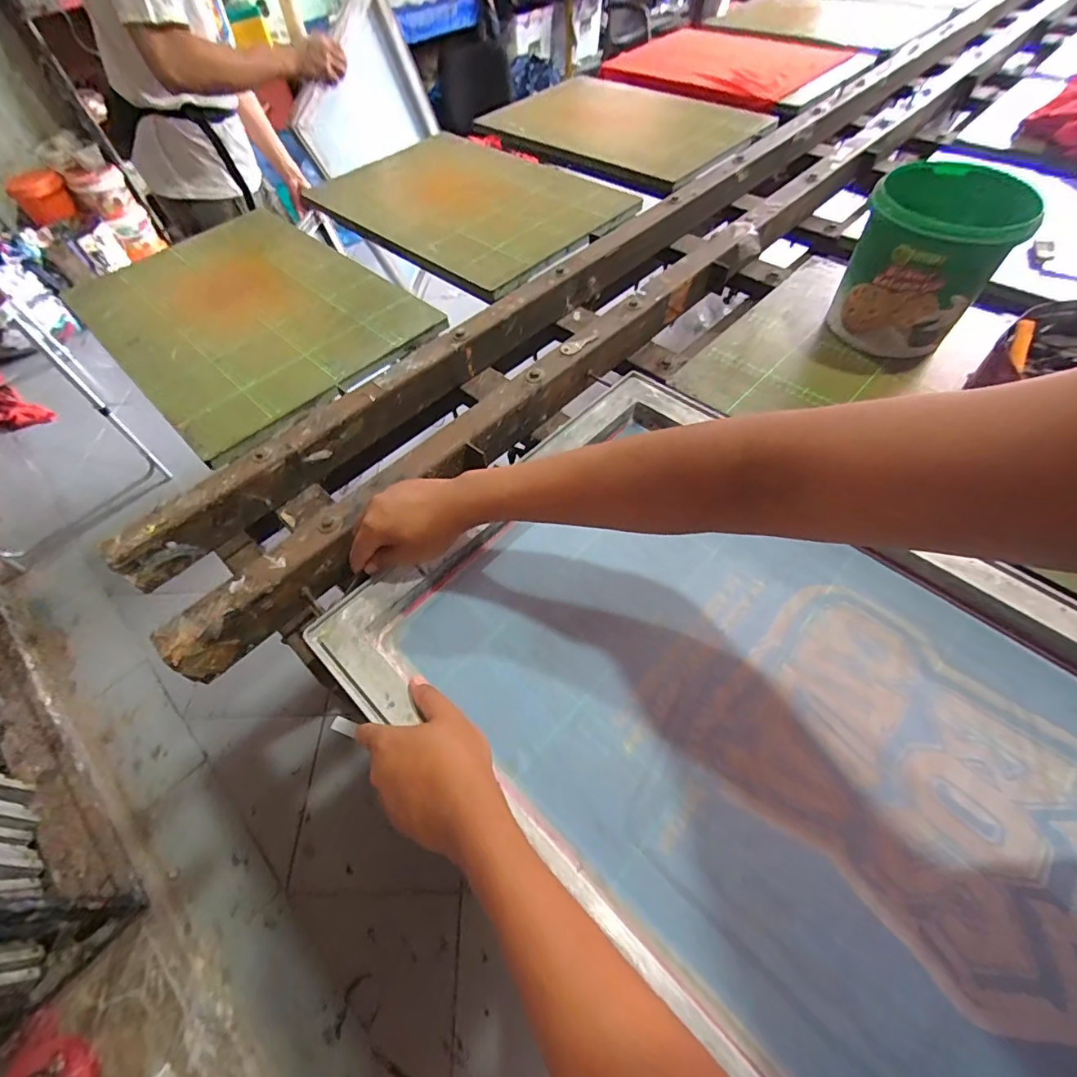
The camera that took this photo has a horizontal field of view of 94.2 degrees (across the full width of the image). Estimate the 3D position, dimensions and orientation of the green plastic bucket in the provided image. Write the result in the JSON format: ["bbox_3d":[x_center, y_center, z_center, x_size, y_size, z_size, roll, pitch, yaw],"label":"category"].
[{"bbox_3d":[0.480,-0.346,0.625,0.147,0.167,0.158,-2,56,3],"label":"green plastic bucket"}]

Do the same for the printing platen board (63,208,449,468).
[{"bbox_3d":[-0.483,-0.380,0.822,0.605,0.020,0.397,38,66,25],"label":"printing platen board"}]

